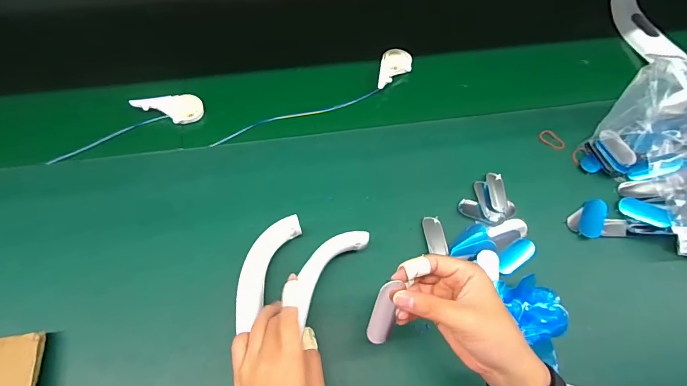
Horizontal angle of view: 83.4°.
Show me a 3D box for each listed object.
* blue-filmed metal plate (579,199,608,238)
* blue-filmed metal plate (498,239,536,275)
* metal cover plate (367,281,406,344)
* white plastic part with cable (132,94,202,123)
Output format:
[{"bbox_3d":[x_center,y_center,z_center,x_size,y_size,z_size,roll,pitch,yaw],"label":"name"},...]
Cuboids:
[{"bbox_3d":[0.321,0.032,0.496,0.027,0.007,0.056,17,65,27],"label":"blue-filmed metal plate"},{"bbox_3d":[0.210,0.076,0.469,0.061,0.004,0.022,-35,70,-16],"label":"blue-filmed metal plate"},{"bbox_3d":[0.037,0.102,0.331,0.026,0.006,0.056,13,97,-28],"label":"metal cover plate"},{"bbox_3d":[-0.250,-0.123,0.552,0.092,0.018,0.042,4,56,-20],"label":"white plastic part with cable"}]

